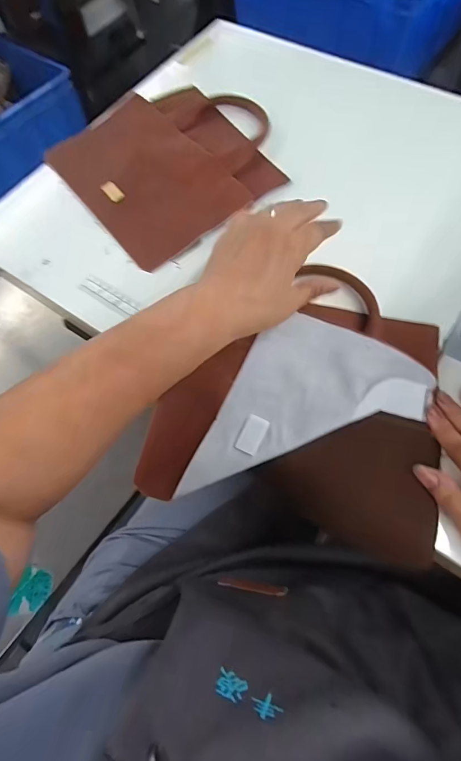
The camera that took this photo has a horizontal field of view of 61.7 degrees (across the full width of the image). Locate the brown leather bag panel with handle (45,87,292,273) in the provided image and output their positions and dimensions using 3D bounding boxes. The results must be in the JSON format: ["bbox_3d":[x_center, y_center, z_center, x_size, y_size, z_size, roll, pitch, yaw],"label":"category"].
[{"bbox_3d":[-0.065,-0.274,0.476,0.252,0.018,0.239,-37,69,-13],"label":"brown leather bag panel with handle"}]

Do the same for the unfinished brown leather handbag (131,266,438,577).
[{"bbox_3d":[0.064,0.018,0.372,0.238,0.093,0.234,12,67,8],"label":"unfinished brown leather handbag"}]

